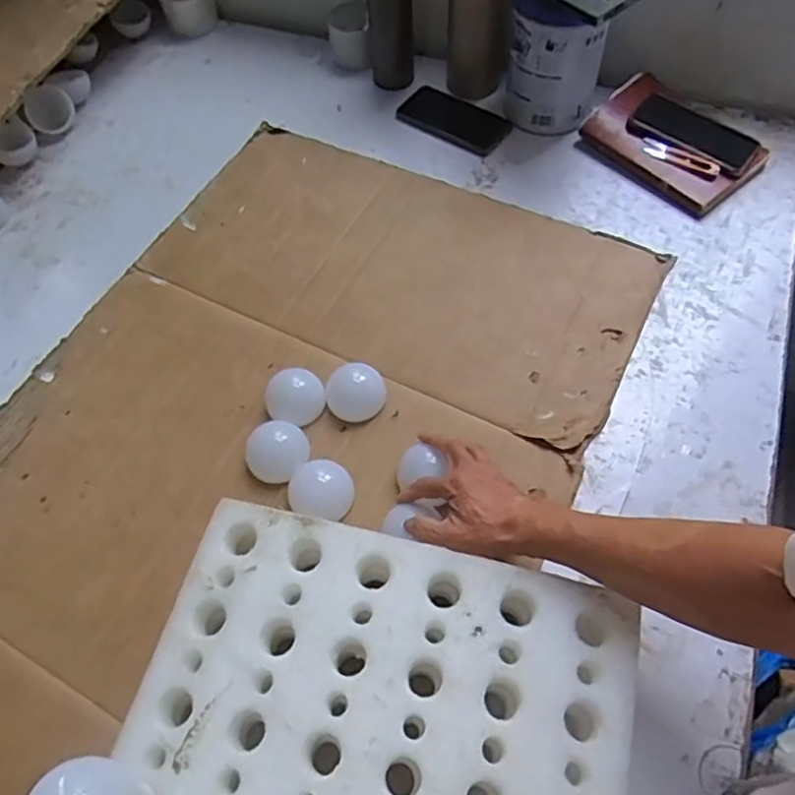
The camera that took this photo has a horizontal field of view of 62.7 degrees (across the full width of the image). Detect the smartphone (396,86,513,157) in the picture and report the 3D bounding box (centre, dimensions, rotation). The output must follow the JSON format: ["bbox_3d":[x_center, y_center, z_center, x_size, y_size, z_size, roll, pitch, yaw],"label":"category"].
[{"bbox_3d":[0.079,-0.407,0.954,0.156,0.012,0.082,32,67,19],"label":"smartphone"}]

